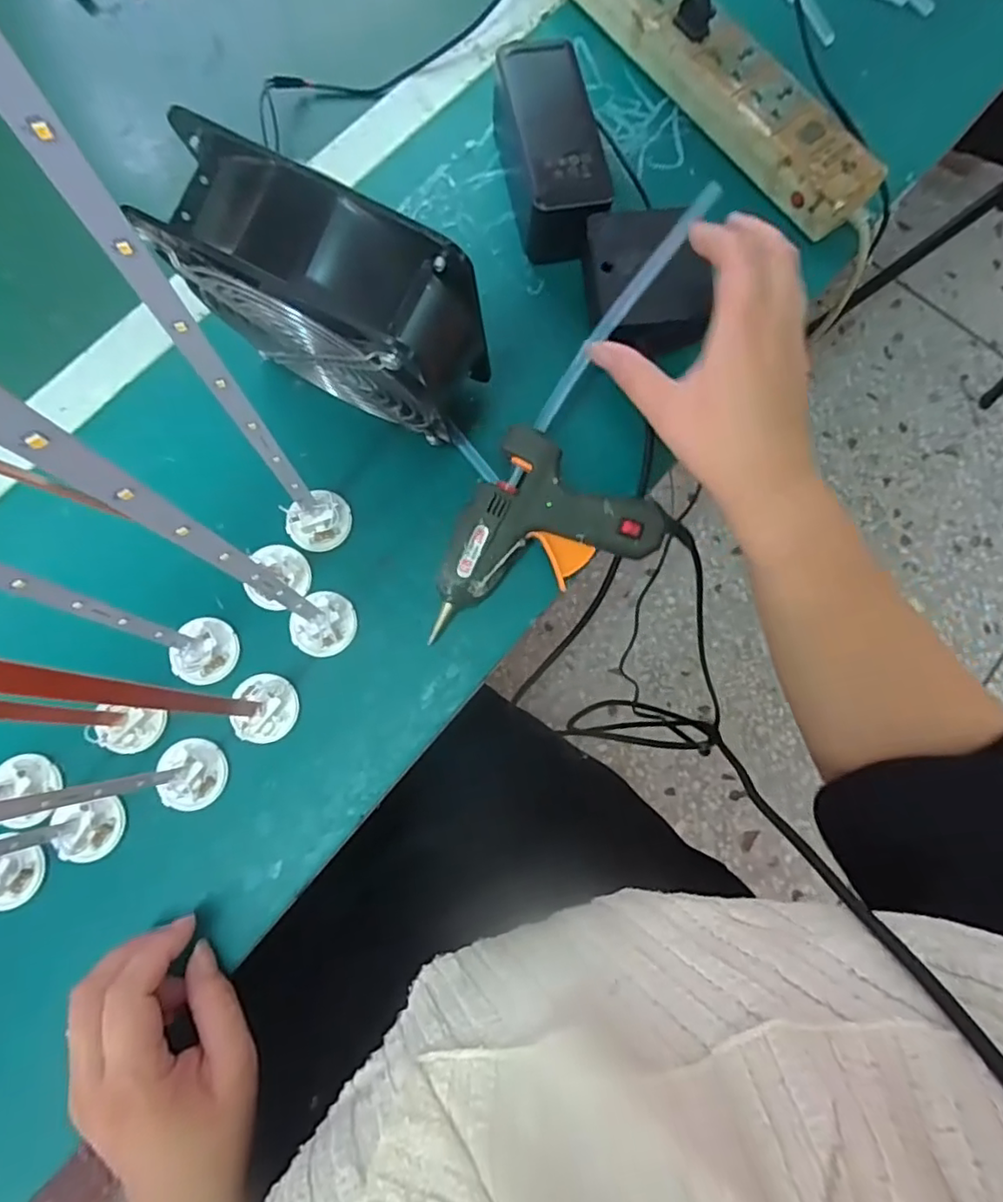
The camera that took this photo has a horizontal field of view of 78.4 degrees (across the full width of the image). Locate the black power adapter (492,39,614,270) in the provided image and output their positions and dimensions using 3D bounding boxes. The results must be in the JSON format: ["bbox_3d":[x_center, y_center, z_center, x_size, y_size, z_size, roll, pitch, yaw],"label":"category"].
[{"bbox_3d":[0.033,-0.297,0.413,0.054,0.052,0.131,-13,79,-5],"label":"black power adapter"}]

